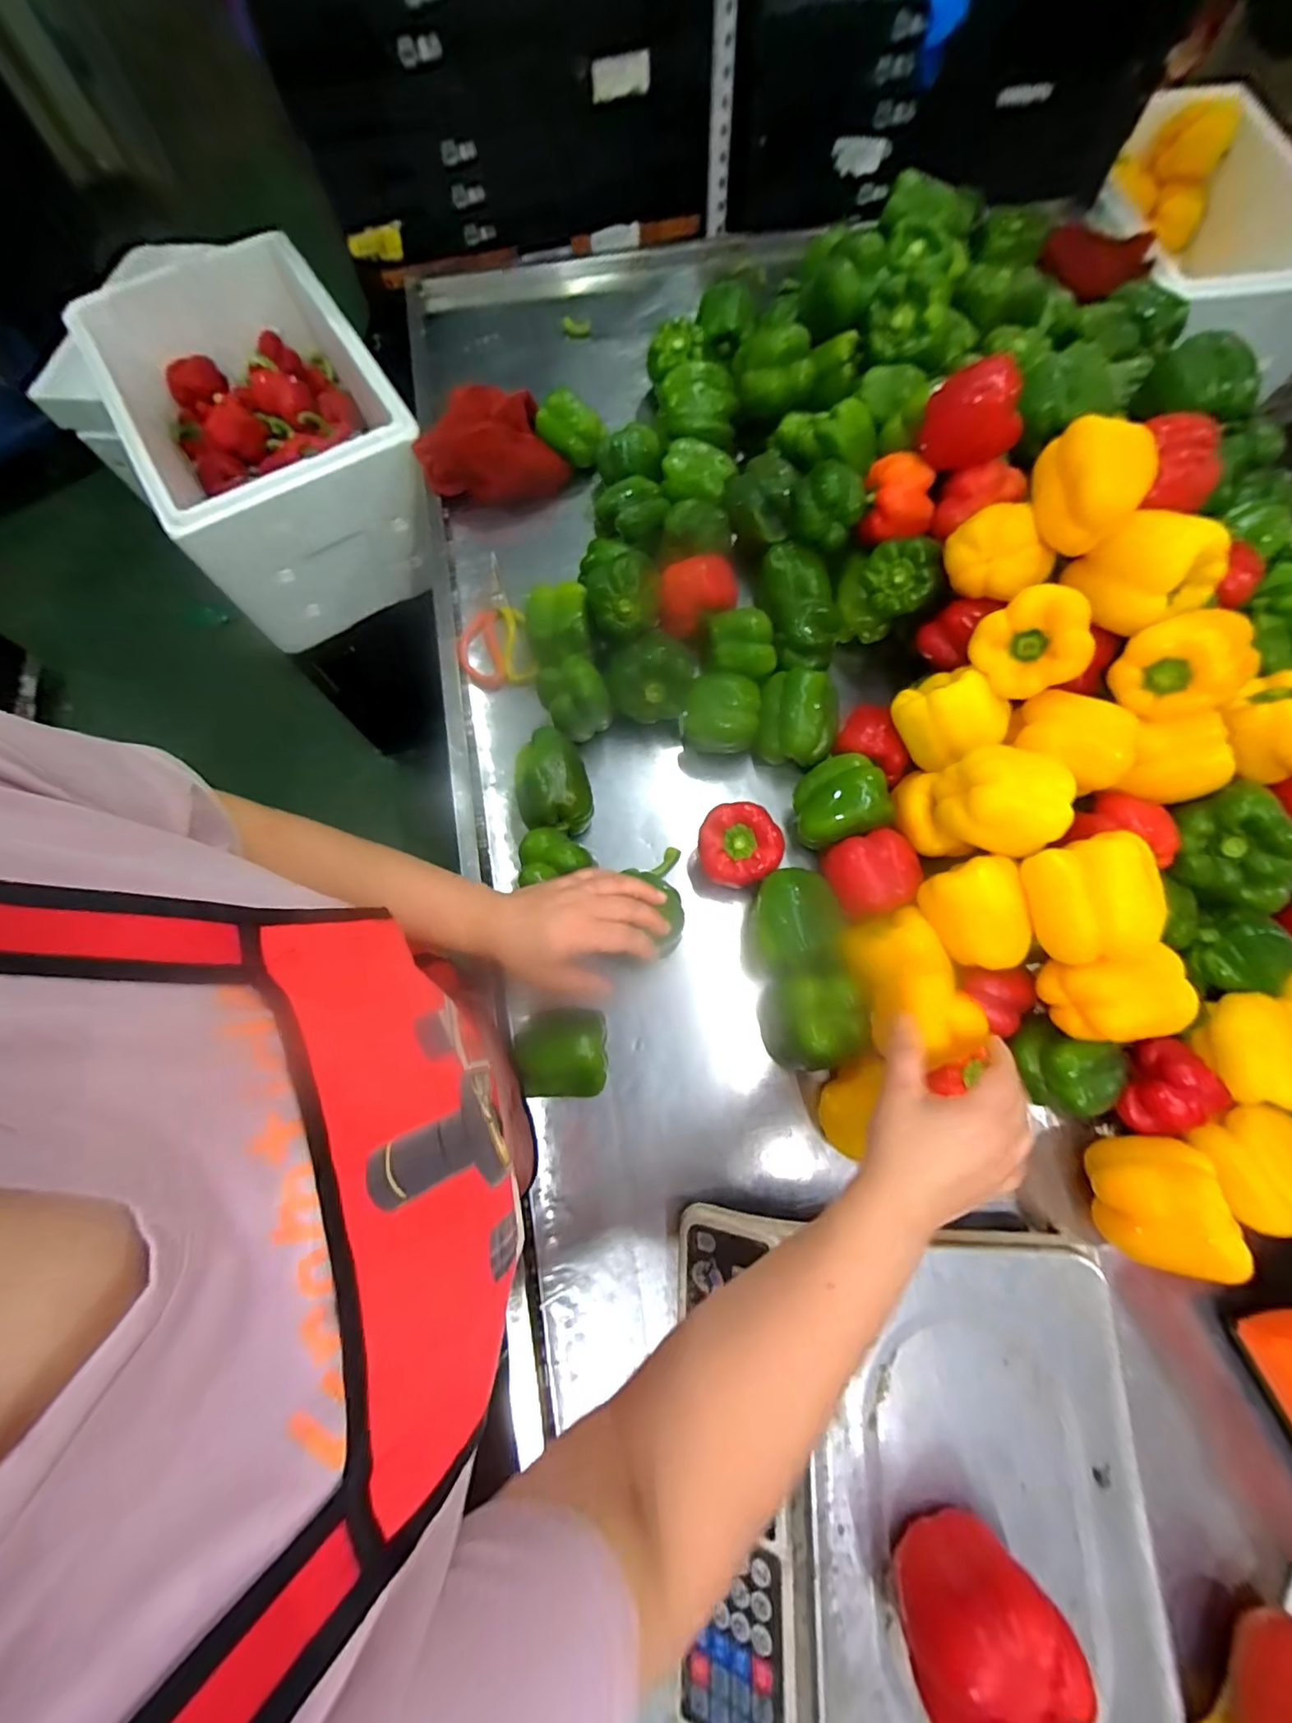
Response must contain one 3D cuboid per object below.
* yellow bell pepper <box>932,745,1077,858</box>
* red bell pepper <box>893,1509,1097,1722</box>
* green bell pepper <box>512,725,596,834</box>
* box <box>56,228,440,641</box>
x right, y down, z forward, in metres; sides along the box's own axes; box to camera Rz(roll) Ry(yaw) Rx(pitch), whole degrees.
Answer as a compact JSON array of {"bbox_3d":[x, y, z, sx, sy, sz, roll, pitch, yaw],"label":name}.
[{"bbox_3d":[0.306,-0.053,0.479,0.090,0.070,0.074,23,76,6],"label":"yellow bell pepper"},{"bbox_3d":[0.201,0.467,0.337,0.091,0.075,0.090,-32,77,-8],"label":"red bell pepper"},{"bbox_3d":[-0.099,-0.080,0.590,0.073,0.072,0.104,-15,75,-4],"label":"green bell pepper"},{"bbox_3d":[-0.573,-0.651,0.886,0.361,0.243,0.493,-32,77,-9],"label":"box"}]

